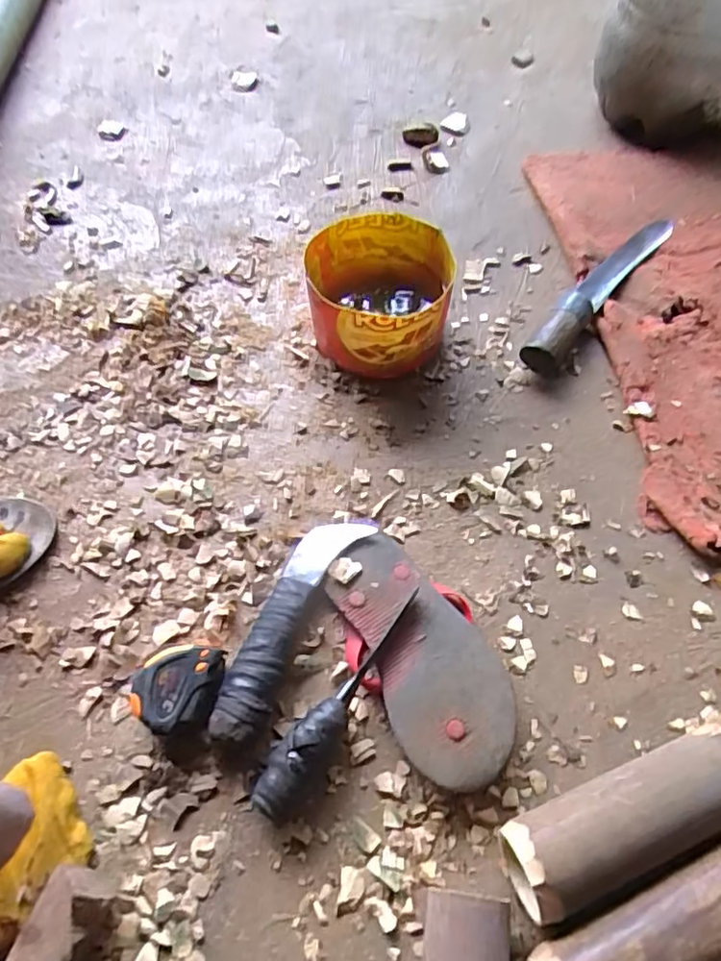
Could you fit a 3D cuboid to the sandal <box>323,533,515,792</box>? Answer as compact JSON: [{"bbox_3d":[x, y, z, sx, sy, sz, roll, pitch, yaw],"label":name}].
[{"bbox_3d":[0.047,0.137,0.513,0.104,0.031,0.209,-30,62,-15],"label":"sandal"}]

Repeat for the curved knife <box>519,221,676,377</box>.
[{"bbox_3d":[0.274,-0.222,0.710,0.046,0.045,0.285,35,66,21],"label":"curved knife"}]

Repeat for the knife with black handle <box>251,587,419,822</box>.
[{"bbox_3d":[-0.014,0.169,0.495,0.038,0.039,0.204,27,64,17],"label":"knife with black handle"}]

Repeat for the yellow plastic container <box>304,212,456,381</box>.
[{"bbox_3d":[0.021,-0.200,0.685,0.147,0.103,0.153,-2,59,2],"label":"yellow plastic container"}]

